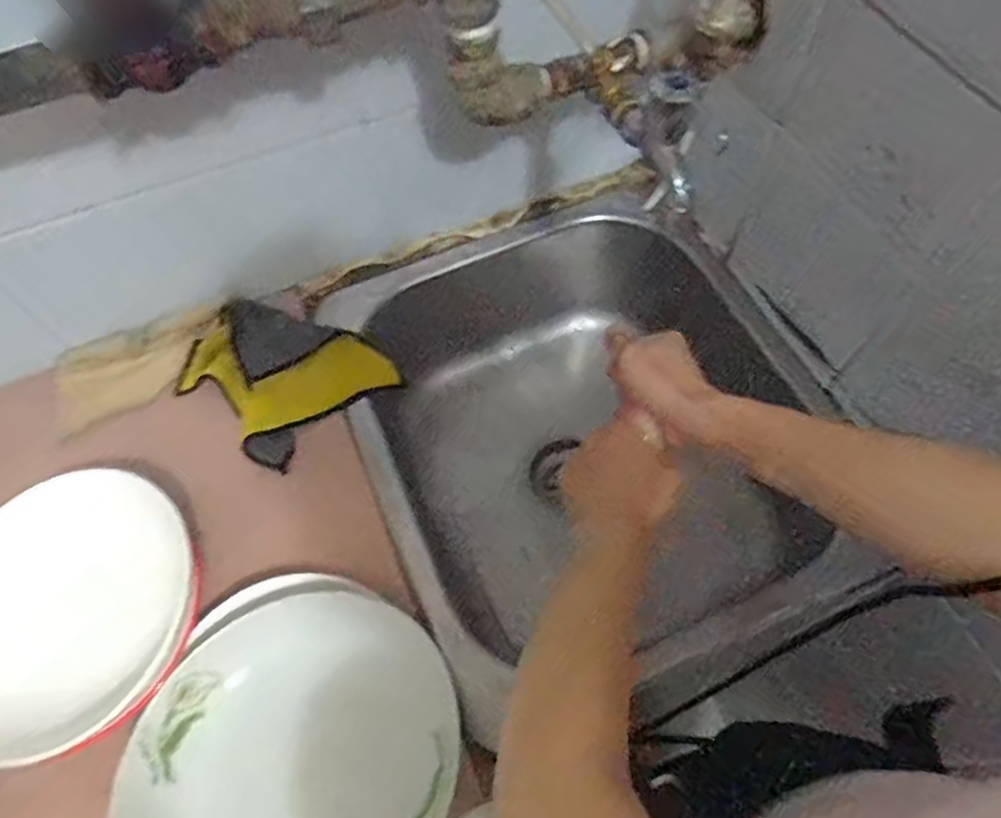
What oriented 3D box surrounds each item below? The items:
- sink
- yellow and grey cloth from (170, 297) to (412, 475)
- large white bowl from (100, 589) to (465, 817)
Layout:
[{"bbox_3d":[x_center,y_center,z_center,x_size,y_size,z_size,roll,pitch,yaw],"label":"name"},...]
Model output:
[{"bbox_3d":[0.055,0.013,0.656,0.349,0.194,0.382,-23,63,-10],"label":"sink"},{"bbox_3d":[-0.184,-0.037,0.588,0.136,0.042,0.135,39,70,21],"label":"yellow and grey cloth"},{"bbox_3d":[-0.122,0.200,0.403,0.184,0.050,0.190,-1,62,2],"label":"large white bowl"}]

